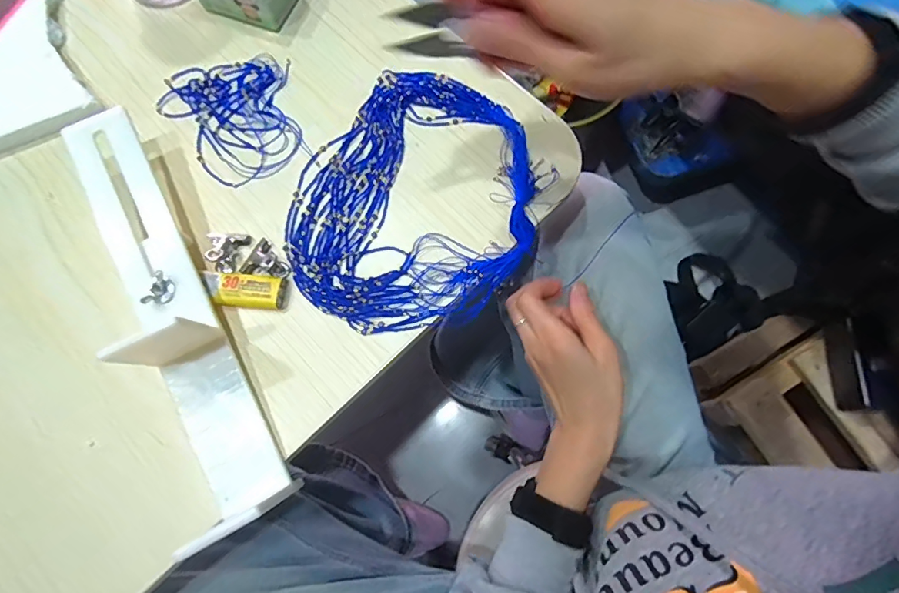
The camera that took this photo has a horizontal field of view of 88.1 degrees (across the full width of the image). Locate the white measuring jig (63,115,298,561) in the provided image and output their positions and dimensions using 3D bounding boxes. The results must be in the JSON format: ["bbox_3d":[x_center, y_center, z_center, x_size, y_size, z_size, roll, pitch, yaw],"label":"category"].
[{"bbox_3d":[-0.192,0.007,0.306,0.061,0.057,0.305,-28,76,-8],"label":"white measuring jig"}]

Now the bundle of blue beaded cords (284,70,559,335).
[{"bbox_3d":[-0.023,-0.071,0.349,0.174,0.020,0.204,35,77,9],"label":"bundle of blue beaded cords"}]

